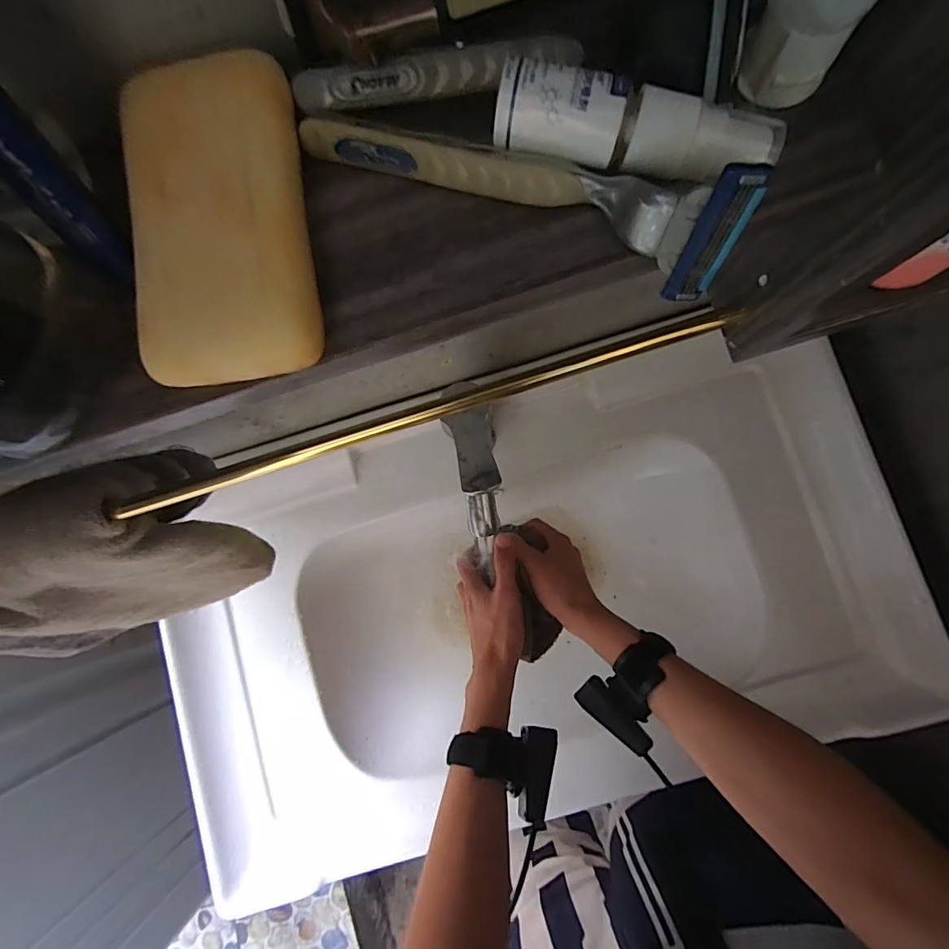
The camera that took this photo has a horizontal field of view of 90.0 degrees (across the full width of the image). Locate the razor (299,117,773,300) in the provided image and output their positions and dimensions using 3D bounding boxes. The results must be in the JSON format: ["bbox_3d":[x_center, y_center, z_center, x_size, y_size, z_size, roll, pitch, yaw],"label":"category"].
[{"bbox_3d":[0.012,-0.086,0.136,0.128,0.032,0.017,21,86,5],"label":"razor"}]

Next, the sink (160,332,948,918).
[{"bbox_3d":[0.061,0.150,0.581,0.788,0.150,0.448,-14,84,2],"label":"sink"}]

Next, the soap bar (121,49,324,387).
[{"bbox_3d":[-0.074,-0.073,0.137,0.048,0.016,0.090,-7,84,2],"label":"soap bar"}]

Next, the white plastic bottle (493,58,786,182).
[{"bbox_3d":[0.045,-0.096,0.131,0.076,0.014,0.016,11,85,4],"label":"white plastic bottle"}]

